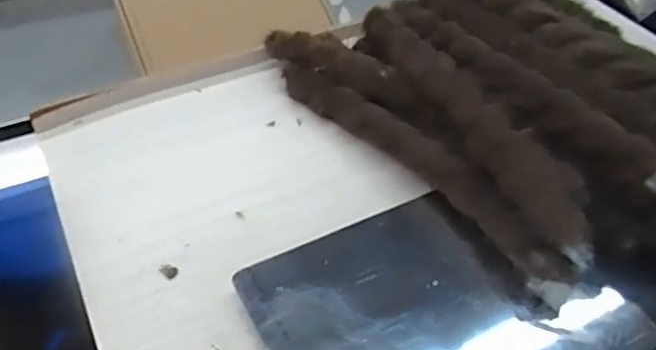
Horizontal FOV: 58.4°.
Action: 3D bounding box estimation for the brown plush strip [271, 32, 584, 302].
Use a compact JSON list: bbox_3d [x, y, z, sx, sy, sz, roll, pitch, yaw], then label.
[{"bbox_3d":[0.079,-0.039,0.613,0.077,0.054,0.449,-27,51,-24],"label":"brown plush strip"}]

